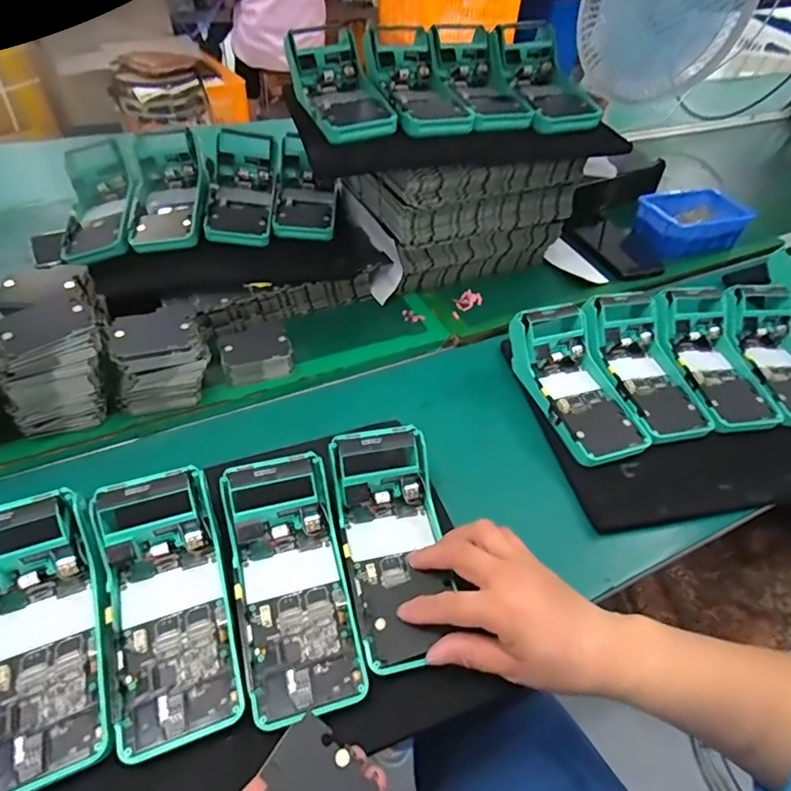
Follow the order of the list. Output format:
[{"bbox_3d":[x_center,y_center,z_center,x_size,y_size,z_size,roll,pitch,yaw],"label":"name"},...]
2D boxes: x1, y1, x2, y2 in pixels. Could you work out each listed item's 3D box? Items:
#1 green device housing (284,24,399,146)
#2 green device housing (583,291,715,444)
[{"bbox_3d":[-0.063,-0.332,0.560,0.085,0.050,0.181,-13,64,-18],"label":"green device housing"},{"bbox_3d":[0.266,-0.039,0.543,0.087,0.058,0.175,-10,46,-15],"label":"green device housing"}]

